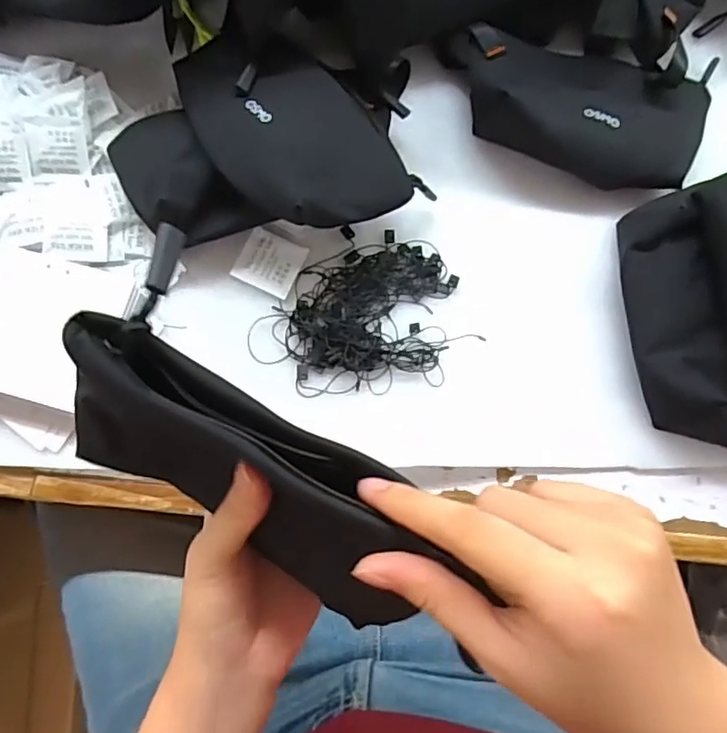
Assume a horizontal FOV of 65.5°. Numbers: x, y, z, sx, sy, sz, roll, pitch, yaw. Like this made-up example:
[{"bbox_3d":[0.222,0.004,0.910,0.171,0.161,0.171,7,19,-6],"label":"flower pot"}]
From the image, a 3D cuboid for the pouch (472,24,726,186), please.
[{"bbox_3d":[0.160,-0.183,0.402,0.185,0.049,0.105,8,78,-1],"label":"pouch"}]

